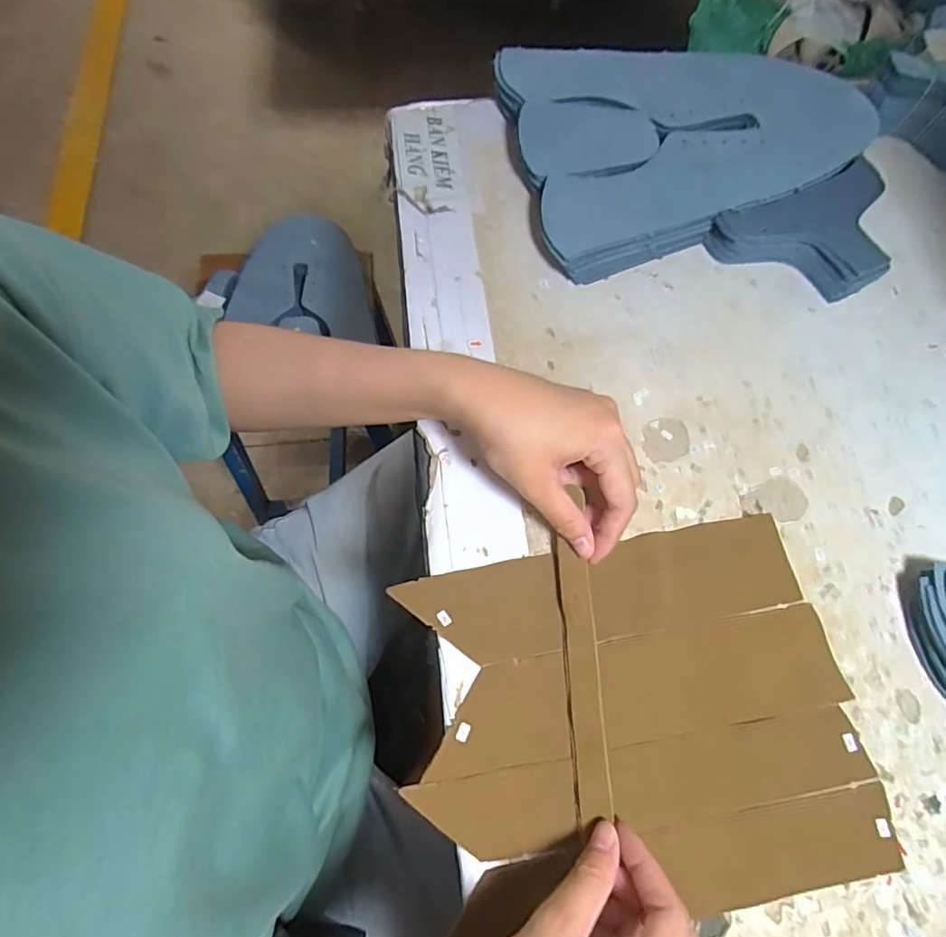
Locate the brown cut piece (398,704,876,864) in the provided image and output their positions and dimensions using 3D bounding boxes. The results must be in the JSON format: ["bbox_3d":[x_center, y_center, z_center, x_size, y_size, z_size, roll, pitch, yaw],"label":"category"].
[{"bbox_3d":[0.091,0.163,0.283,0.233,0.004,0.039,-8,68,-6],"label":"brown cut piece"}]

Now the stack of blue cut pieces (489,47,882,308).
[{"bbox_3d":[0.174,-0.241,0.438,0.285,0.037,0.229,0,68,-3],"label":"stack of blue cut pieces"}]

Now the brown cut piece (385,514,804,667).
[{"bbox_3d":[0.077,0.071,0.320,0.229,0.005,0.054,-9,68,-6],"label":"brown cut piece"}]

